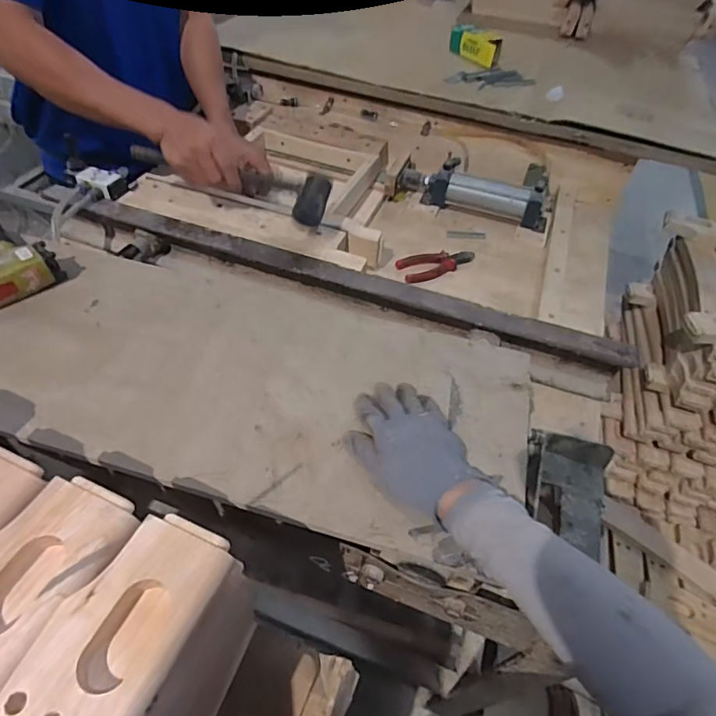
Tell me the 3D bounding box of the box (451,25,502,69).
[{"bbox_3d":[0.286,-0.761,1.150,0.062,0.059,0.137,-34,60,-29],"label":"box"}]

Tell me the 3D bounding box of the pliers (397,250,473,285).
[{"bbox_3d":[0.149,-0.173,0.876,0.149,0.020,0.058,-12,51,-15],"label":"pliers"}]

